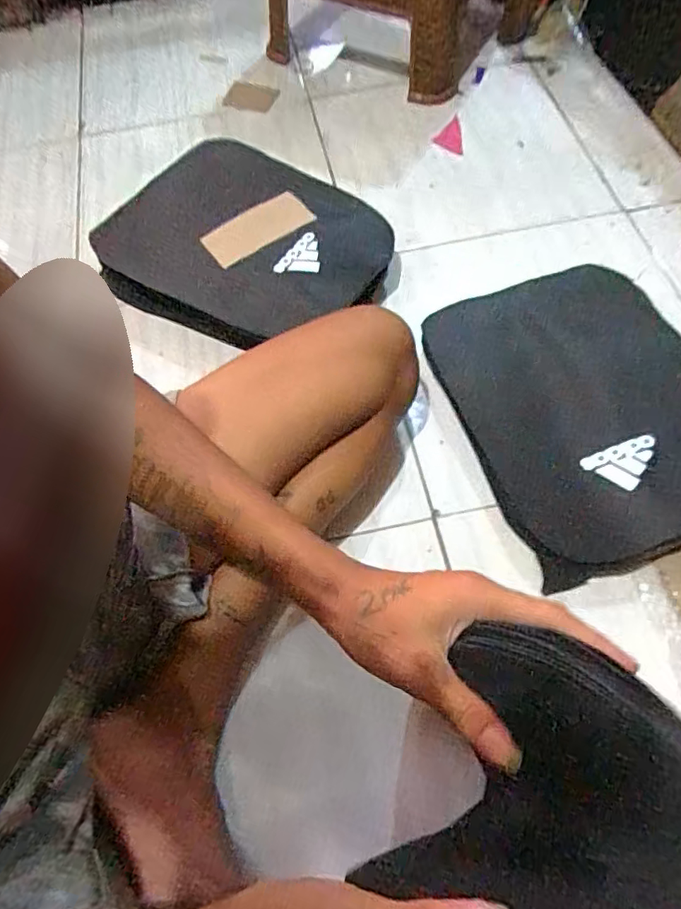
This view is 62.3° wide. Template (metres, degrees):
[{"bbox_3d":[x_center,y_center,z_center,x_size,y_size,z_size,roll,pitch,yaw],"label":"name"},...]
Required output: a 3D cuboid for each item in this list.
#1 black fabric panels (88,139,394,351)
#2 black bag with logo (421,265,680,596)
[{"bbox_3d":[-0.127,-0.287,0.766,0.366,0.085,0.266,25,66,16],"label":"black fabric panels"},{"bbox_3d":[0.281,-0.058,0.643,0.273,0.061,0.363,-20,64,-6],"label":"black bag with logo"}]

